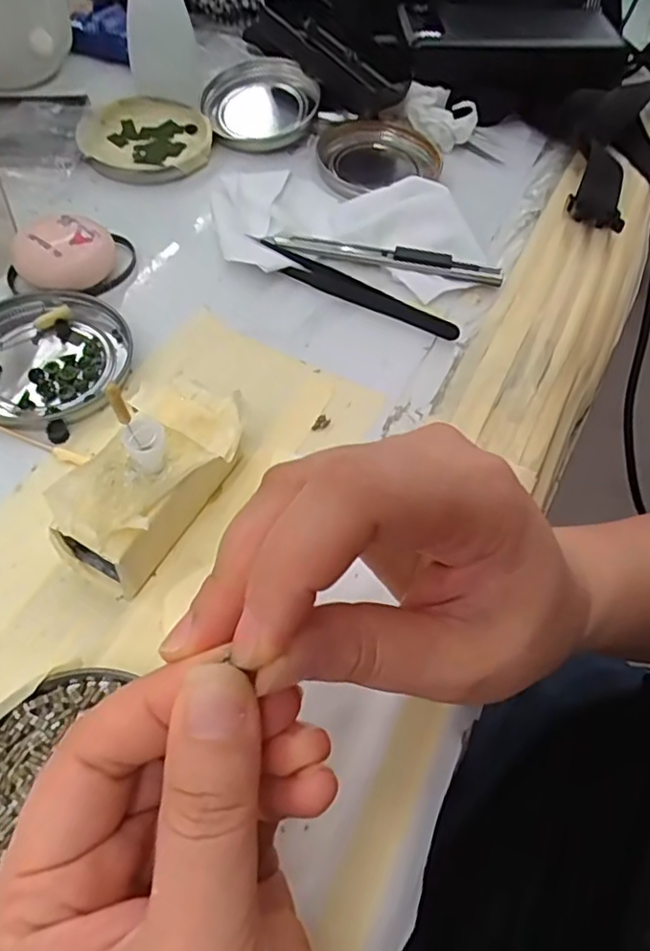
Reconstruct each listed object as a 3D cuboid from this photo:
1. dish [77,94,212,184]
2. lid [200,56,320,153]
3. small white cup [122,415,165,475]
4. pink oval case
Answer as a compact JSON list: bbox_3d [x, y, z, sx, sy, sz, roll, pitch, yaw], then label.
[{"bbox_3d":[-0.110,-0.210,0.386,0.077,0.012,0.078,5,58,-1],"label":"dish"},{"bbox_3d":[-0.045,-0.247,0.403,0.074,0.023,0.073,2,58,-3],"label":"lid"},{"bbox_3d":[-0.065,-0.010,0.223,0.013,0.017,0.014,2,57,-3],"label":"small white cup"},{"bbox_3d":[-0.132,-0.111,0.314,0.044,0.023,0.041,7,58,0],"label":"pink oval case"}]

